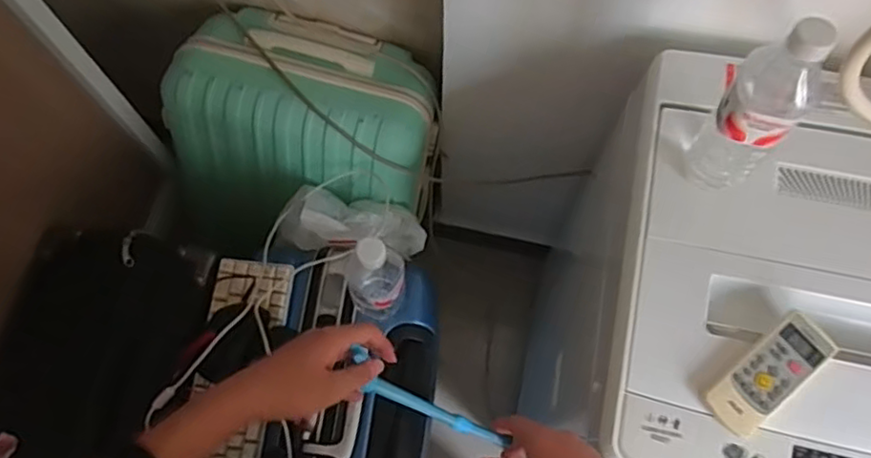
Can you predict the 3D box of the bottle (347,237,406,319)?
[{"bbox_3d":[-0.075,0.064,0.764,0.069,0.230,0.061,34,73,12],"label":"bottle"}]

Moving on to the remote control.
[{"bbox_3d":[0.327,0.142,0.600,0.131,0.029,0.055,-41,74,-14],"label":"remote control"}]

